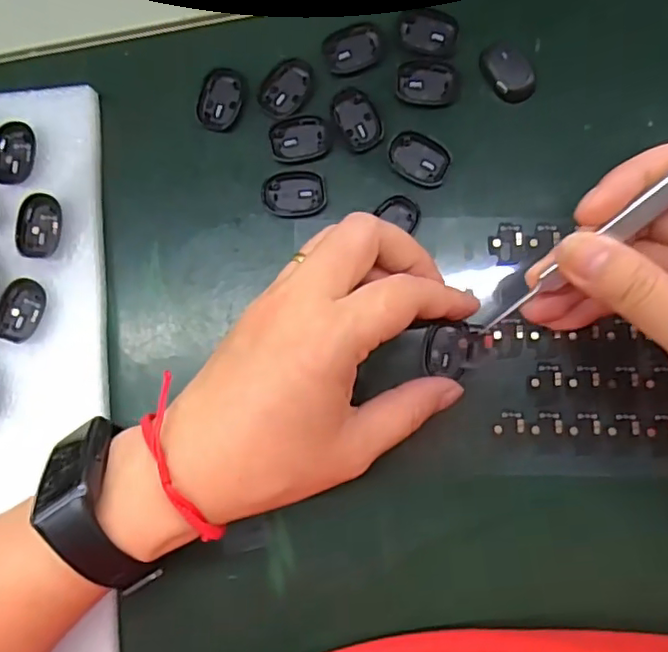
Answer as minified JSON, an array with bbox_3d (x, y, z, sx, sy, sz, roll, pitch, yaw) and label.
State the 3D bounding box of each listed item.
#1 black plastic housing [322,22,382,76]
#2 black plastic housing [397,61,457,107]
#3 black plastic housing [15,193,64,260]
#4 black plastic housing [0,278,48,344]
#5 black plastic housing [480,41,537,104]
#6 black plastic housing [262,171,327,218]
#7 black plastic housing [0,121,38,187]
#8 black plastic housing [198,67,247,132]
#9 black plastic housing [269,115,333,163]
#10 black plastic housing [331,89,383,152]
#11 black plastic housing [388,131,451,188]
[{"bbox_3d":[0.009,-0.124,0.269,0.025,0.004,0.021,-19,85,3],"label":"black plastic housing"},{"bbox_3d":[0.042,-0.108,0.267,0.027,0.004,0.020,1,86,5],"label":"black plastic housing"},{"bbox_3d":[-0.129,-0.043,0.263,0.019,0.004,0.027,12,87,6],"label":"black plastic housing"},{"bbox_3d":[-0.137,-0.007,0.262,0.019,0.004,0.028,23,88,6],"label":"black plastic housing"},{"bbox_3d":[0.077,-0.112,0.265,0.018,0.005,0.028,-32,84,2],"label":"black plastic housing"},{"bbox_3d":[-0.018,-0.058,0.268,0.028,0.006,0.019,3,86,5],"label":"black plastic housing"},{"bbox_3d":[-0.143,-0.077,0.267,0.021,0.004,0.028,12,87,6],"label":"black plastic housing"},{"bbox_3d":[-0.051,-0.103,0.272,0.019,0.004,0.027,14,87,6],"label":"black plastic housing"},{"bbox_3d":[-0.015,-0.084,0.270,0.027,0.004,0.020,-6,86,4],"label":"black plastic housing"},{"bbox_3d":[0.010,-0.092,0.268,0.018,0.004,0.029,-27,84,3],"label":"black plastic housing"},{"bbox_3d":[0.037,-0.073,0.265,0.028,0.005,0.018,29,89,6],"label":"black plastic housing"}]

